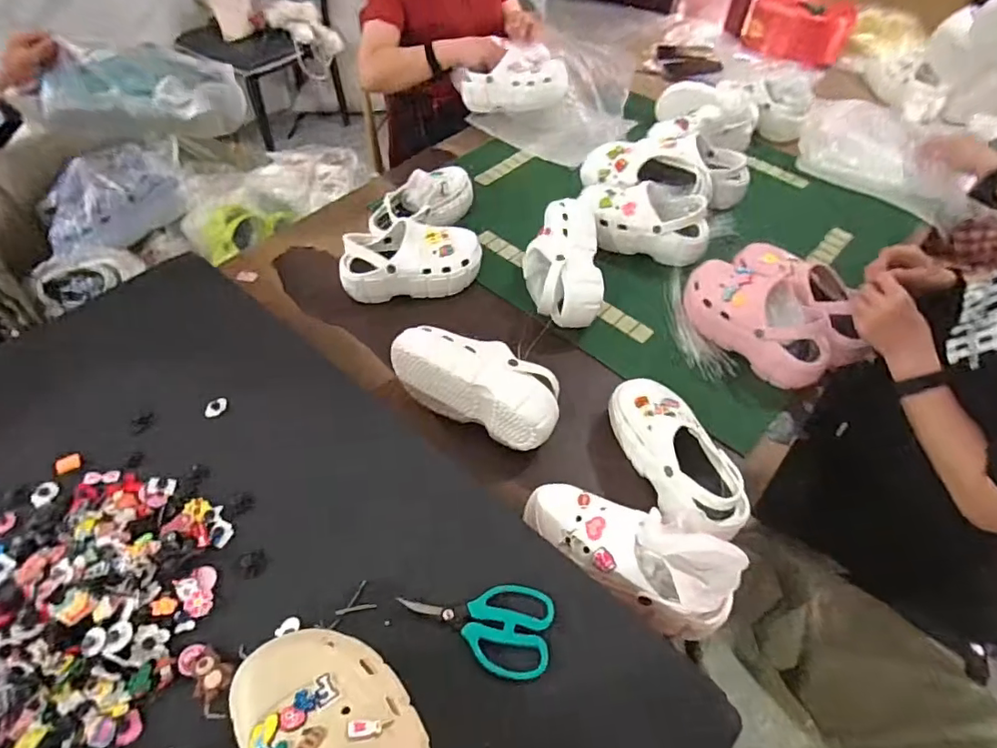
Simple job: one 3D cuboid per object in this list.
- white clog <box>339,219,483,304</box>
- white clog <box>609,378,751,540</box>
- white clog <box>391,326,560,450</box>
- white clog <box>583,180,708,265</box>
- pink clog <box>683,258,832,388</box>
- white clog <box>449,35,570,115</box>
[{"bbox_3d":[-0.153,-0.193,0.965,0.251,0.114,0.104,-9,52,-9],"label":"white clog"},{"bbox_3d":[0.242,0.108,0.729,0.099,0.102,0.239,-13,53,-12],"label":"white clog"},{"bbox_3d":[-0.025,0.008,0.788,0.248,0.092,0.117,25,55,17],"label":"white clog"},{"bbox_3d":[0.279,-0.299,1.046,0.253,0.094,0.107,15,52,10],"label":"white clog"},{"bbox_3d":[0.422,-0.097,0.883,0.105,0.107,0.261,-25,56,-21],"label":"pink clog"},{"bbox_3d":[0.028,-0.718,1.306,0.260,0.121,0.107,2,51,0],"label":"white clog"}]

